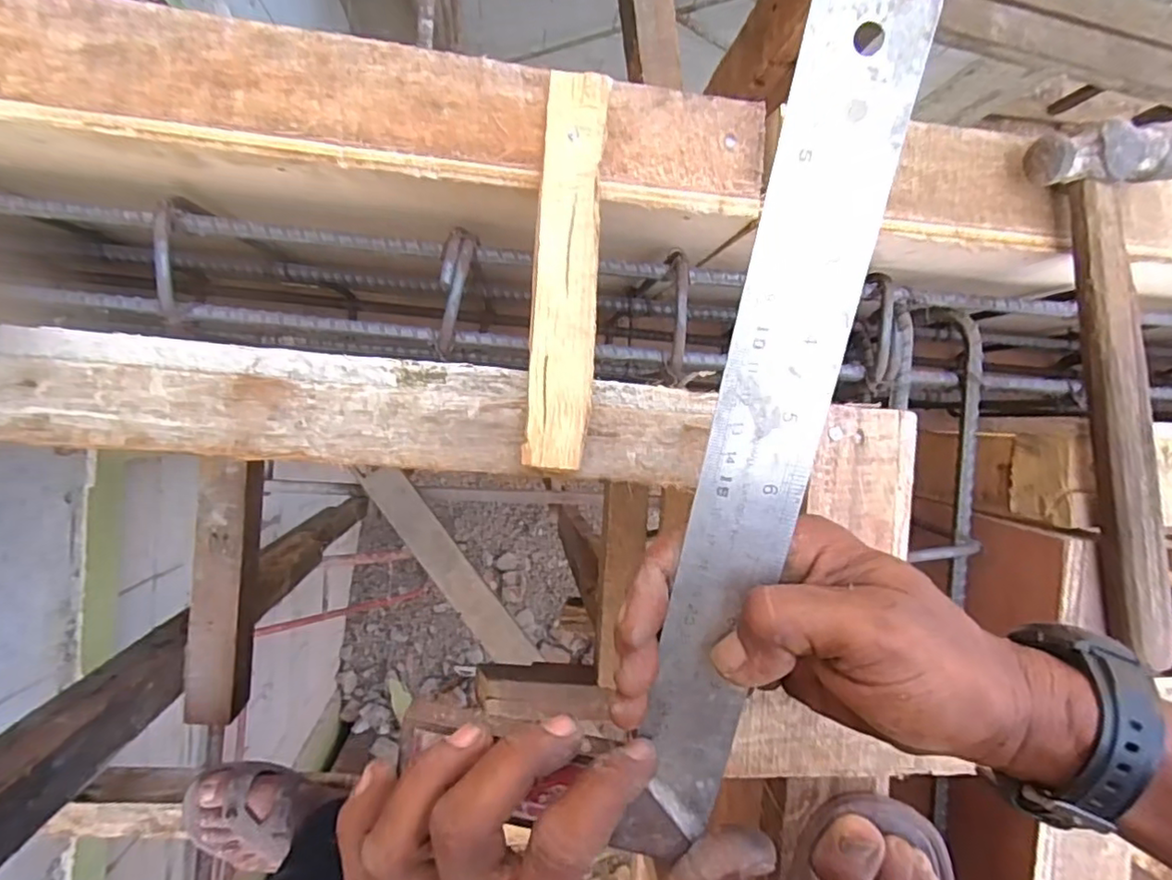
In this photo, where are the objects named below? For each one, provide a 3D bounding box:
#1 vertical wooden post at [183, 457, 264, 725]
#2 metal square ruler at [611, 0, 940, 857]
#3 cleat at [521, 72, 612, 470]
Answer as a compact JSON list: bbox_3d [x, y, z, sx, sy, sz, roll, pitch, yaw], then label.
[{"bbox_3d":[-0.426,0.175,0.729,0.058,0.063,0.305,4,92,-8],"label":"vertical wooden post"},{"bbox_3d":[0.055,0.015,0.203,0.037,0.005,0.289,11,104,-2],"label":"metal square ruler"},{"bbox_3d":[-0.009,-0.087,0.320,0.035,0.013,0.201,4,92,-8],"label":"cleat"}]

